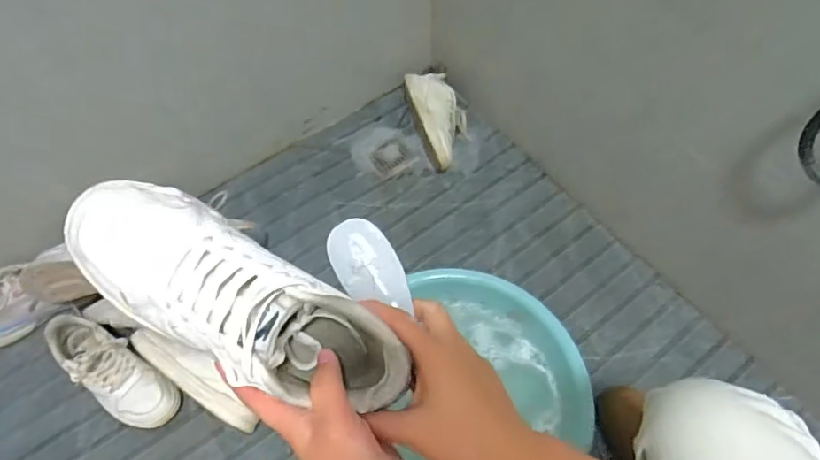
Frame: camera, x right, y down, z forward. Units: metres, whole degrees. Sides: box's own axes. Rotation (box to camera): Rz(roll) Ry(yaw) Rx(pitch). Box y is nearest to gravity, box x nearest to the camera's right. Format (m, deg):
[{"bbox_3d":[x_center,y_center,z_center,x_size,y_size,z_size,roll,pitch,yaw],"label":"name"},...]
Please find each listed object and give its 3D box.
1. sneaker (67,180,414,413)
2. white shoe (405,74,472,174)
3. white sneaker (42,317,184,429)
[{"bbox_3d":[-0.115,0.048,0.348,0.232,0.084,0.084,31,63,-7],"label":"sneaker"},{"bbox_3d":[0.065,-0.230,1.089,0.111,0.091,0.224,-13,59,-9],"label":"white shoe"},{"bbox_3d":[-0.482,0.231,0.833,0.243,0.092,0.092,30,62,17],"label":"white sneaker"}]

